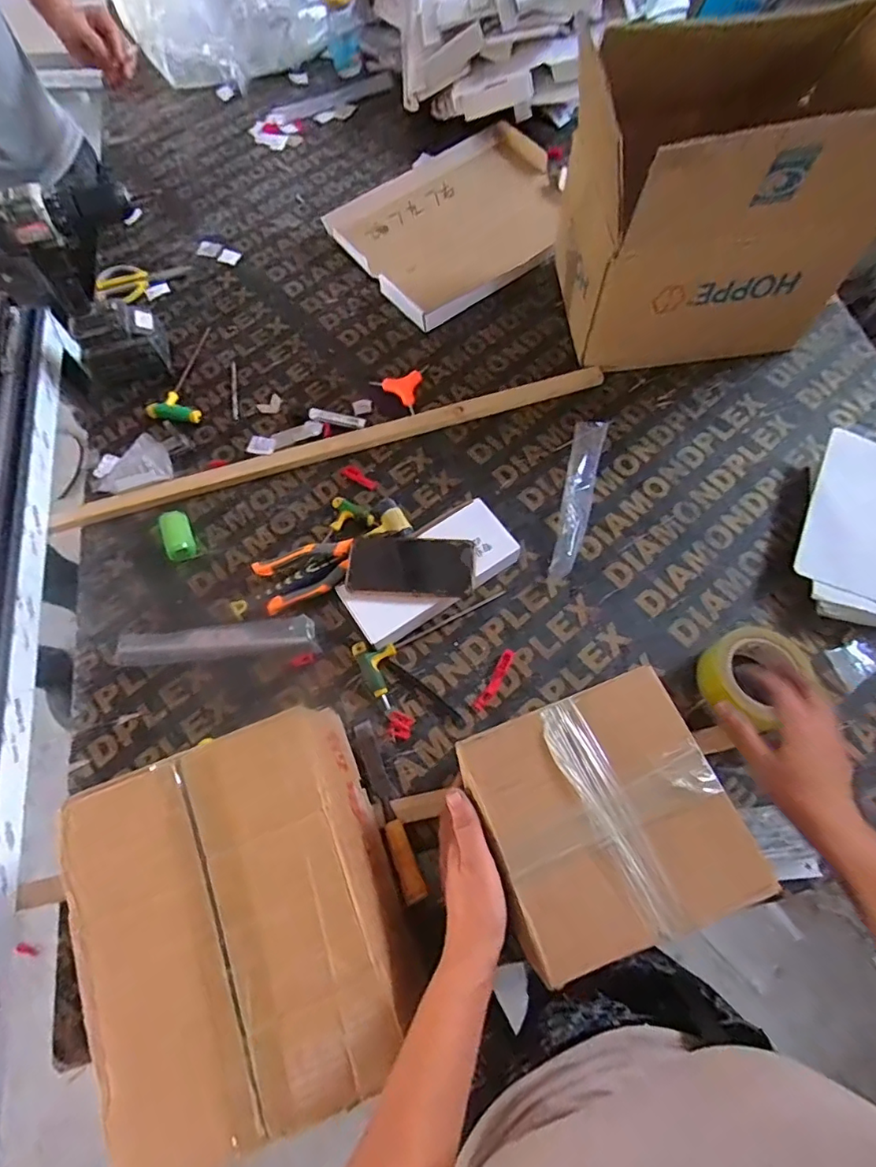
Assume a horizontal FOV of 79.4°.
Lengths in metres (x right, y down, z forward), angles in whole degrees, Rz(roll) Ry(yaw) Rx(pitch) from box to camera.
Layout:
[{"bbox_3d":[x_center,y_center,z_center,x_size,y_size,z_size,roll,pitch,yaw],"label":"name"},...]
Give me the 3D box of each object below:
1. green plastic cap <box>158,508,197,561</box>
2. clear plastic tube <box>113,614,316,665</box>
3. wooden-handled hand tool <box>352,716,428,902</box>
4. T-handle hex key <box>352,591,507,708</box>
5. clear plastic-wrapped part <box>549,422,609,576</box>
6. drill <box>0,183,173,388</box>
[{"bbox_3d":[-0.359,-0.068,0.732,0.038,0.026,0.072,-23,68,-8],"label":"green plastic cap"},{"bbox_3d":[-0.281,0.072,0.667,0.249,0.020,0.037,-5,66,0],"label":"clear plastic tube"},{"bbox_3d":[-0.056,0.242,0.579,0.023,0.037,0.190,-21,68,-7],"label":"wooden-handled hand tool"},{"bbox_3d":[0.001,0.081,0.652,0.200,0.020,0.084,-20,67,-6],"label":"T-handle hex key"},{"bbox_3d":[0.194,-0.121,0.729,0.042,0.024,0.239,14,68,8],"label":"clear plastic-wrapped part"},{"bbox_3d":[-0.470,-0.409,0.748,0.173,0.260,0.072,-25,68,-9],"label":"drill"}]

